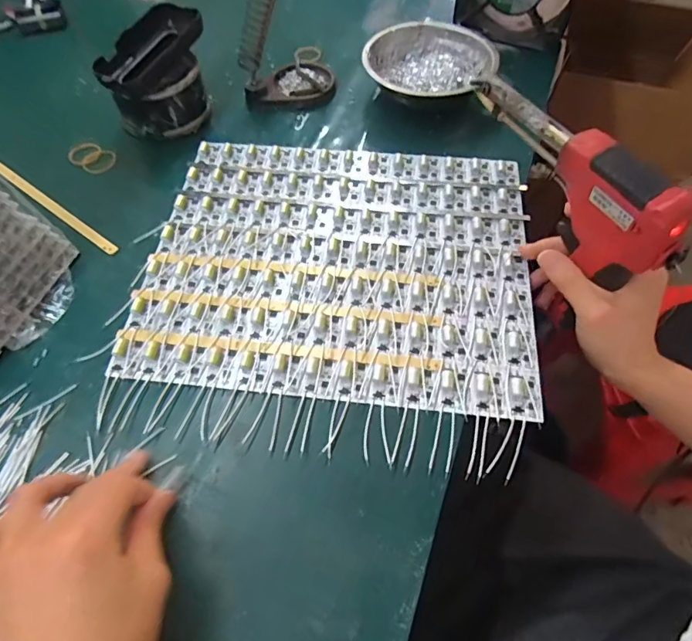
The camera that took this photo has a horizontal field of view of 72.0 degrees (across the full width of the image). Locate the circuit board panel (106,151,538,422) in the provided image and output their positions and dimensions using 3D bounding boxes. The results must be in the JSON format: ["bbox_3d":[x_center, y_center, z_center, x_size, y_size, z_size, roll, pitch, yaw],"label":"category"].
[{"bbox_3d":[-0.004,-0.053,0.374,0.286,0.010,0.235,6,58,5],"label":"circuit board panel"}]

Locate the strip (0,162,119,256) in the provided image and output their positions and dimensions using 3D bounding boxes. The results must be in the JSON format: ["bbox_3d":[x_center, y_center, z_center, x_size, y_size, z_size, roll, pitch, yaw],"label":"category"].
[{"bbox_3d":[-0.276,-0.114,0.420,0.223,0.007,0.010,32,64,20],"label":"strip"}]

